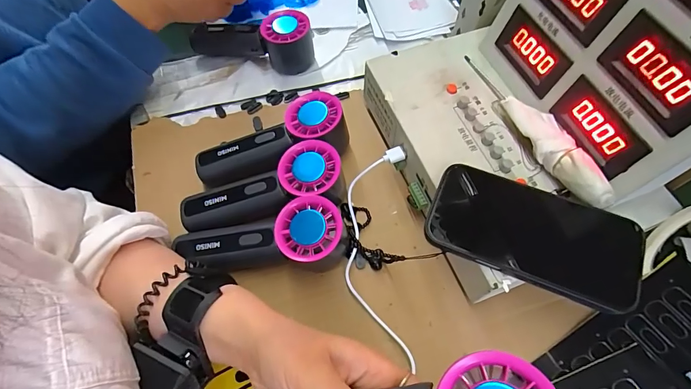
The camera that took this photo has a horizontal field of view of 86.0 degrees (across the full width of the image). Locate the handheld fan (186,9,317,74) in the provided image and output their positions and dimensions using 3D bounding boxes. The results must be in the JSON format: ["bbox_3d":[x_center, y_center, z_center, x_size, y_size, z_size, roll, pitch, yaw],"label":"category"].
[{"bbox_3d":[-0.115,-0.192,0.453,0.152,0.053,0.047,10,64,7],"label":"handheld fan"}]

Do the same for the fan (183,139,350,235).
[{"bbox_3d":[-0.077,0.006,0.357,0.153,0.049,0.062,-17,64,-6],"label":"fan"}]

